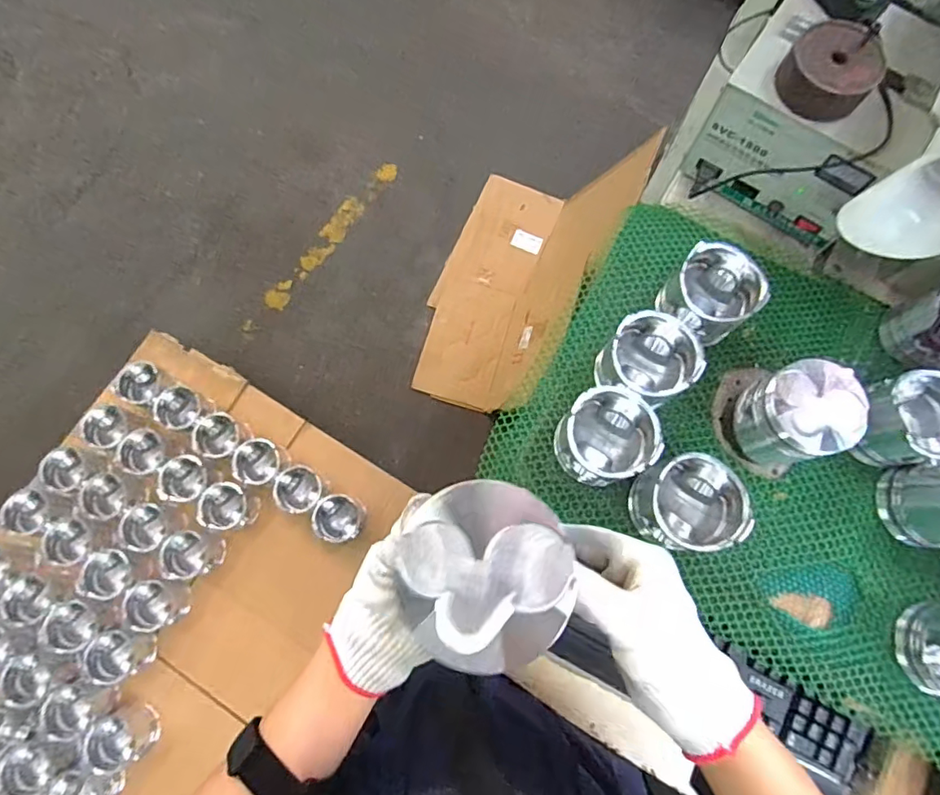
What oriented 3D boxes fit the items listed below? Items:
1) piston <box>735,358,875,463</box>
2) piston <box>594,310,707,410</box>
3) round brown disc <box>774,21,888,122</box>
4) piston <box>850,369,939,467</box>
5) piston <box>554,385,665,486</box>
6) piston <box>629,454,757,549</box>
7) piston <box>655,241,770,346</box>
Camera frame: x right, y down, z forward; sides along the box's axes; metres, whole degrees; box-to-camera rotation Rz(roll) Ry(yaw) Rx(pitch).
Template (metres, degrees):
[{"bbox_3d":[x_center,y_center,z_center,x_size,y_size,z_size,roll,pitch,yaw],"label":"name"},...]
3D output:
[{"bbox_3d":[0.326,0.020,0.548,0.083,0.118,0.086,0,76,-2],"label":"piston"},{"bbox_3d":[0.189,-0.037,0.577,0.089,0.086,0.087,0,76,-2],"label":"piston"},{"bbox_3d":[0.363,-0.327,0.541,0.084,0.036,0.088,0,76,-2],"label":"round brown disc"},{"bbox_3d":[0.464,0.023,0.563,0.084,0.091,0.086,-9,76,-4],"label":"piston"},{"bbox_3d":[0.138,0.043,0.556,0.096,0.087,0.090,-26,78,-8],"label":"piston"},{"bbox_3d":[0.217,0.106,0.542,0.089,0.087,0.089,0,76,-2],"label":"piston"},{"bbox_3d":[0.266,-0.110,0.599,0.086,0.085,0.090,0,76,-2],"label":"piston"}]

